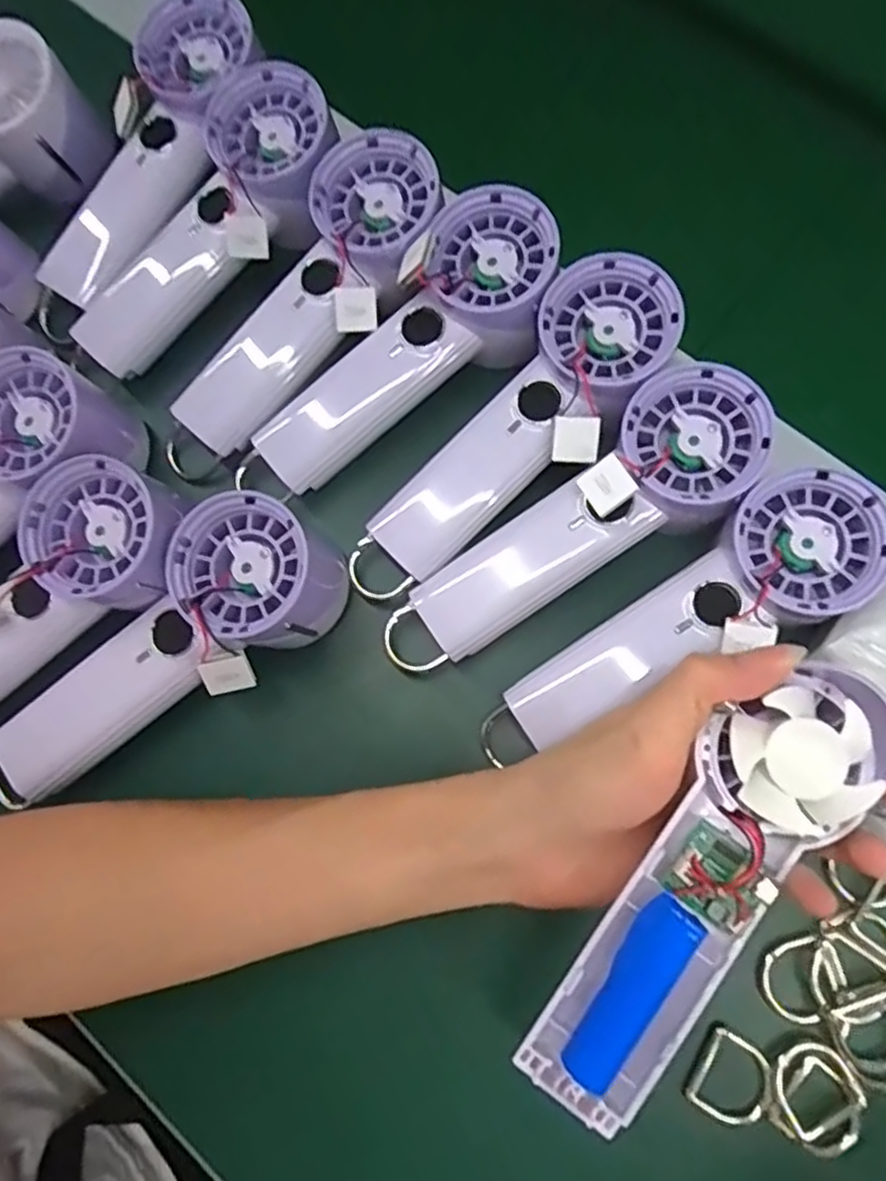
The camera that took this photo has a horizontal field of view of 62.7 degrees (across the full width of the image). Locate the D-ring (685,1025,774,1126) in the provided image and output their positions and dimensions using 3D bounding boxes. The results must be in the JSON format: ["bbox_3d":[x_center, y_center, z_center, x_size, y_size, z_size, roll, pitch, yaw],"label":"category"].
[{"bbox_3d":[0.120,0.204,0.301,0.034,0.009,0.033,37,79,10],"label":"D-ring"}]

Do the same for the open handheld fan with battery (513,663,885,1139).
[{"bbox_3d":[0.091,0.101,0.252,0.048,0.029,0.174,36,90,9],"label":"open handheld fan with battery"}]

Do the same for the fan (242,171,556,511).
[{"bbox_3d":[-0.020,-0.110,0.357,0.192,0.049,0.067,-42,78,6],"label":"fan"}]

